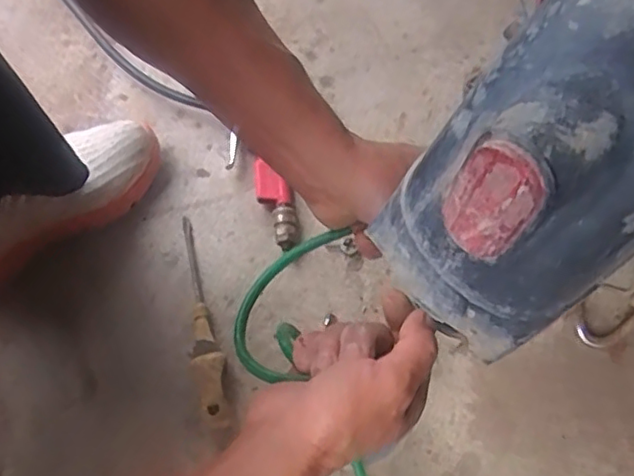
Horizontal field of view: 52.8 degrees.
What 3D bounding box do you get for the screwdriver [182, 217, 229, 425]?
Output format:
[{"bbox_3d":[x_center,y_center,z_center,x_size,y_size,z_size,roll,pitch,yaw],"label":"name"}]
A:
[{"bbox_3d":[-0.113,0.075,0.612,0.028,0.031,0.213,-12,68,-7],"label":"screwdriver"}]

